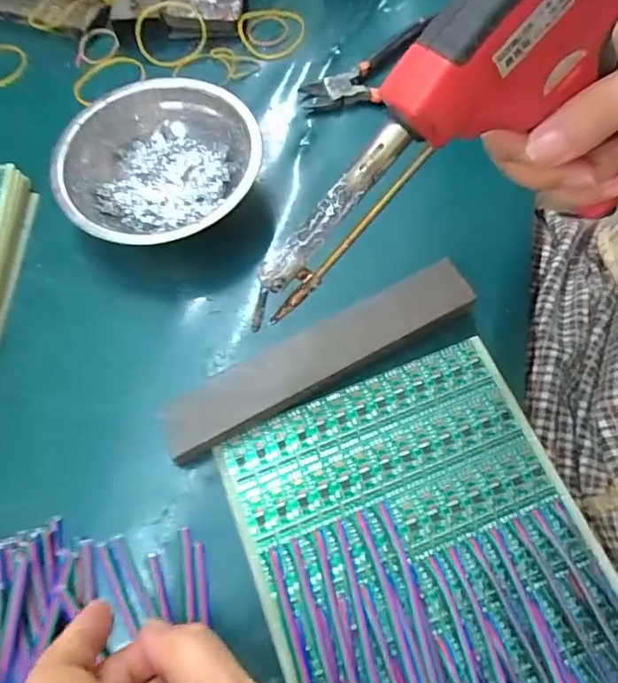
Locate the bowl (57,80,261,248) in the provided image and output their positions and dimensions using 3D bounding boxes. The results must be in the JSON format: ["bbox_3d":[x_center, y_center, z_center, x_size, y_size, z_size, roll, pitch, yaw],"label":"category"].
[{"bbox_3d":[-0.094,-0.110,0.317,0.122,0.041,0.121,0,68,1],"label":"bowl"}]

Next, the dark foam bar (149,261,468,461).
[{"bbox_3d":[0.006,0.009,0.279,0.184,0.021,0.035,-27,70,-9],"label":"dark foam bar"}]

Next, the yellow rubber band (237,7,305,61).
[{"bbox_3d":[-0.030,-0.249,0.395,0.053,0.008,0.050,-2,80,-11],"label":"yellow rubber band"}]

